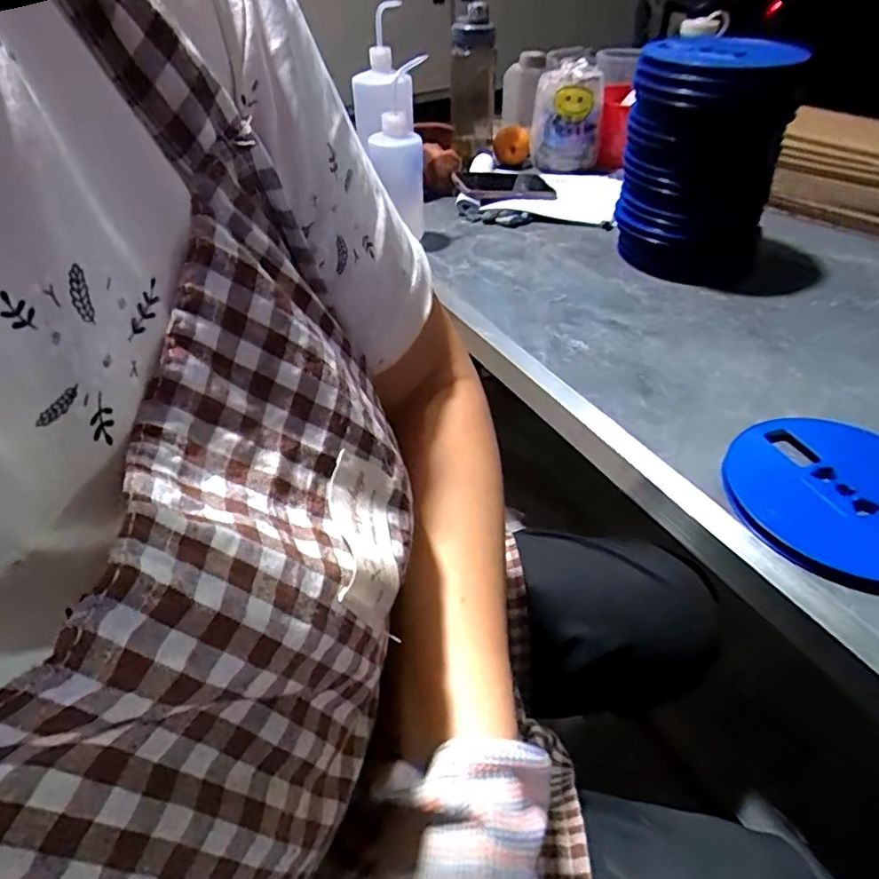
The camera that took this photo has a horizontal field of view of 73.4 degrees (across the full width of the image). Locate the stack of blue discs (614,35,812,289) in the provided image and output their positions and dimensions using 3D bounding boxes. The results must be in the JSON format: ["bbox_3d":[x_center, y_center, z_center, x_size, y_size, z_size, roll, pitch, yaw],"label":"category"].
[{"bbox_3d":[0.352,-0.380,0.805,0.207,0.253,0.242,18,44,20],"label":"stack of blue discs"}]

